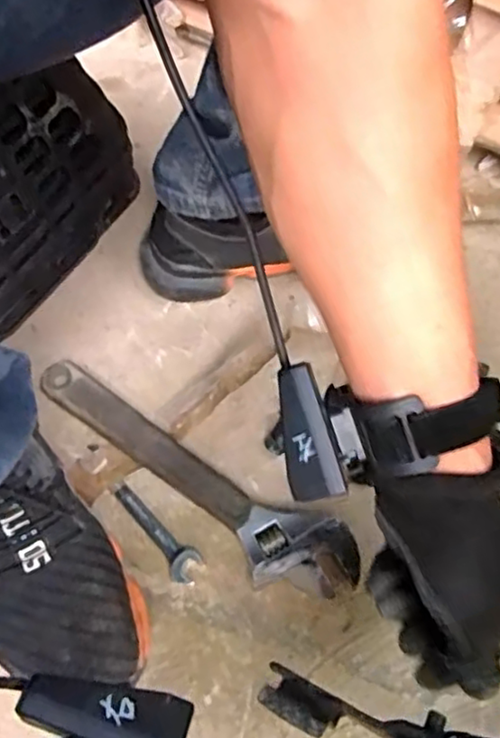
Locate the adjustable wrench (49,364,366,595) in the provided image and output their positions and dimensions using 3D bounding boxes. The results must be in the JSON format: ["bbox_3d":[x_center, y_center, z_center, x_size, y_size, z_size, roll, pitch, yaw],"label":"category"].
[{"bbox_3d":[-0.048,0.078,0.509,0.289,0.016,0.062,33,68,18],"label":"adjustable wrench"}]

